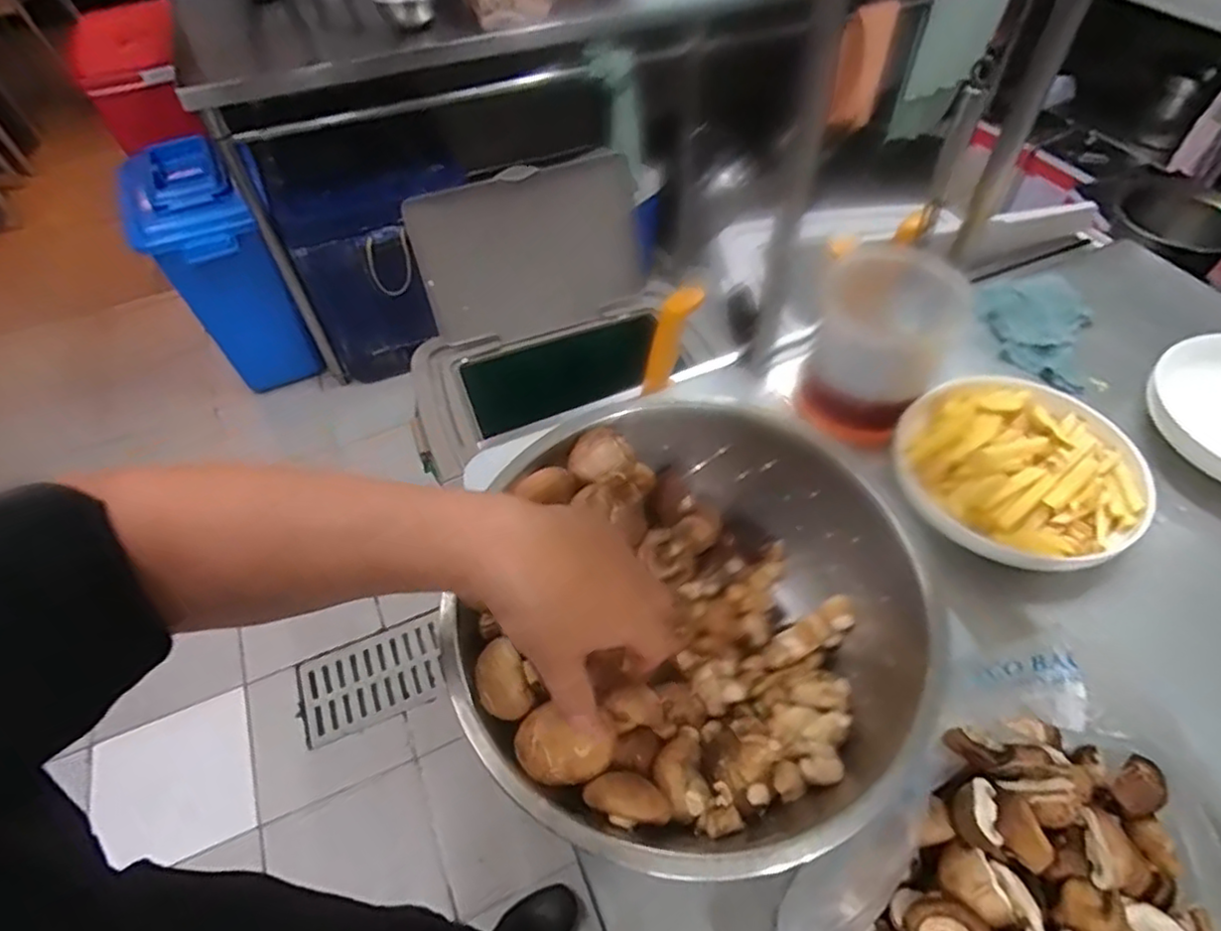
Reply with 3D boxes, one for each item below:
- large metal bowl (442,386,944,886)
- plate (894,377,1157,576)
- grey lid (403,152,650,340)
[{"bbox_3d":[0.053,0.108,0.473,0.299,0.110,0.315,-1,51,1],"label":"large metal bowl"},{"bbox_3d":[0.407,0.004,0.658,0.229,0.051,0.217,-1,51,1],"label":"plate"},{"bbox_3d":[-0.121,-0.337,1.046,0.347,0.238,0.023,-15,28,-8],"label":"grey lid"}]

